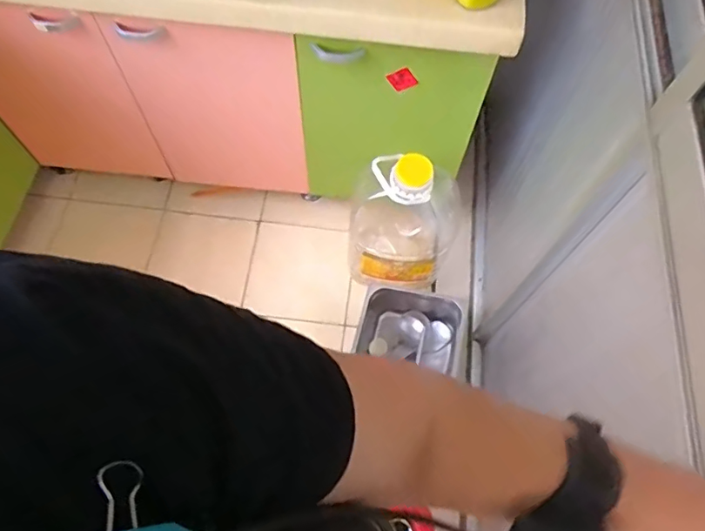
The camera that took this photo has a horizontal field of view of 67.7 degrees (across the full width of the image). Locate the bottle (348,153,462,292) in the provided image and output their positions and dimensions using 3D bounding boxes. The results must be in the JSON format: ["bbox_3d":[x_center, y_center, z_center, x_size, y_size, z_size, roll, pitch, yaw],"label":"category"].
[{"bbox_3d":[0.138,-0.130,1.373,0.249,0.434,0.264,11,66,3],"label":"bottle"}]

